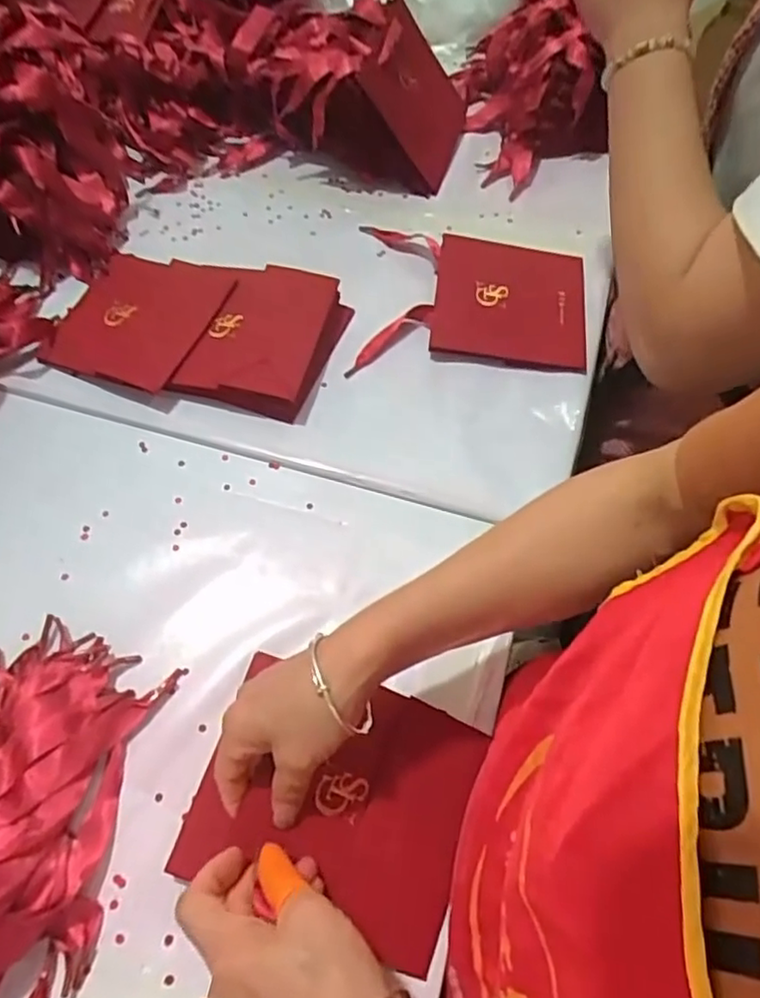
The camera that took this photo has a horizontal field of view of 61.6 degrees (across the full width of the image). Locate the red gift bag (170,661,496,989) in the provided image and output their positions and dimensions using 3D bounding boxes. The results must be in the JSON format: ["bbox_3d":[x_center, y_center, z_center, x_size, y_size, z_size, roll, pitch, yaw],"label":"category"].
[{"bbox_3d":[-0.024,0.179,0.384,0.158,0.018,0.136,22,65,-2],"label":"red gift bag"}]

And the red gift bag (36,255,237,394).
[{"bbox_3d":[-0.224,-0.164,0.577,0.137,0.009,0.134,21,67,17],"label":"red gift bag"}]

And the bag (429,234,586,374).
[{"bbox_3d":[0.119,-0.181,0.593,0.134,0.020,0.147,6,62,2],"label":"bag"}]

